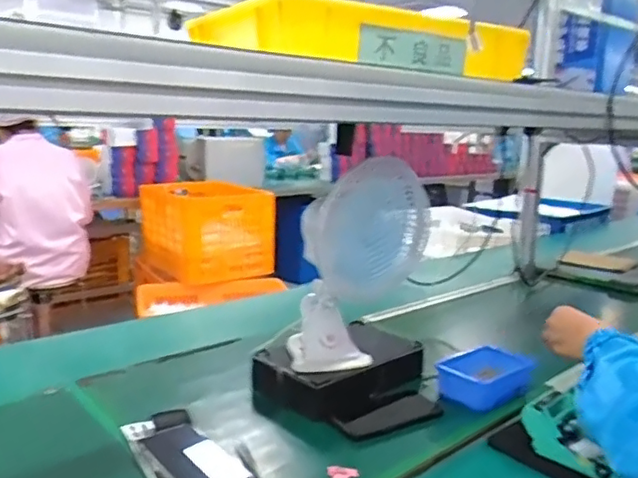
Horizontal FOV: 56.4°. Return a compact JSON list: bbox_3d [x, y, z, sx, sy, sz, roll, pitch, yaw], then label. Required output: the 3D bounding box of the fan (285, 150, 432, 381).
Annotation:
[{"bbox_3d":[0.065,0.041,0.946,0.199,0.305,0.150,5,12,5],"label":"fan"}]

